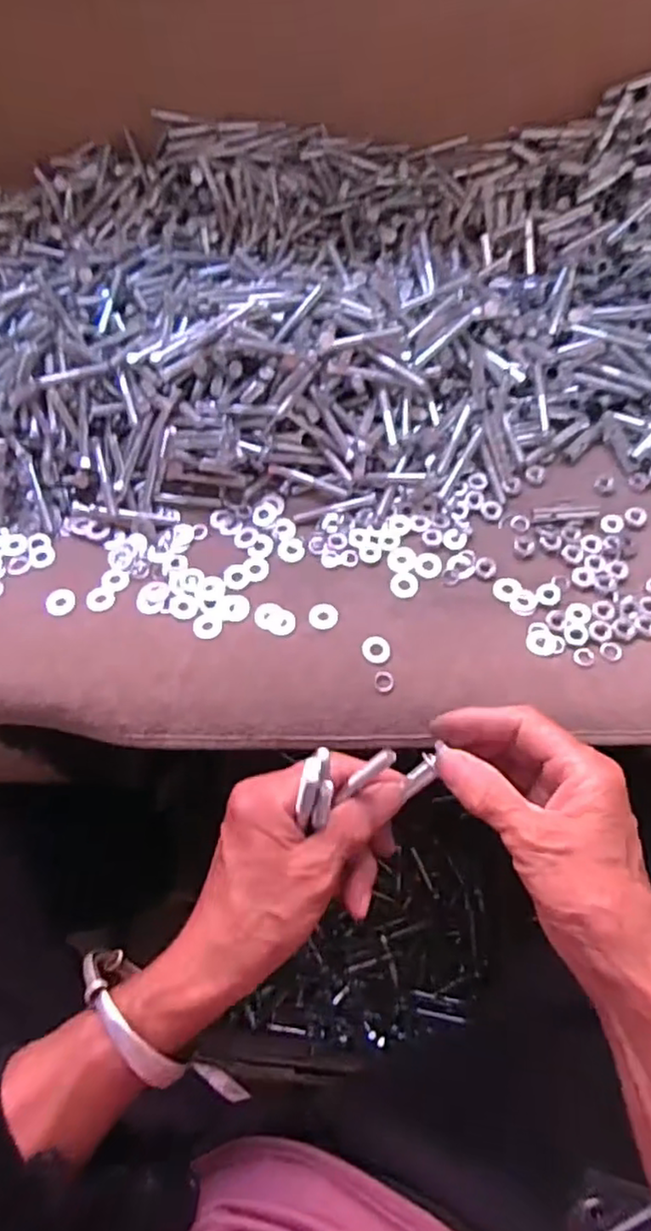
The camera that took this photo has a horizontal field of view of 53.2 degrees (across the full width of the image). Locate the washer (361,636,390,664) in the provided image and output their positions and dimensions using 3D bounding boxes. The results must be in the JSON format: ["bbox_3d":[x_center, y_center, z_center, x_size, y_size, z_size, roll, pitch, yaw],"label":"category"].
[{"bbox_3d":[0.031,0.021,0.392,0.017,0.004,0.017,-1,63,2],"label":"washer"}]

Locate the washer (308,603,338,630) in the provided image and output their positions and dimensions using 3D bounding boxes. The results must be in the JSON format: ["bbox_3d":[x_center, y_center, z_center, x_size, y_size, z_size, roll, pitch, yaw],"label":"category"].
[{"bbox_3d":[-0.001,0.000,0.406,0.018,0.004,0.018,-1,68,3],"label":"washer"}]

